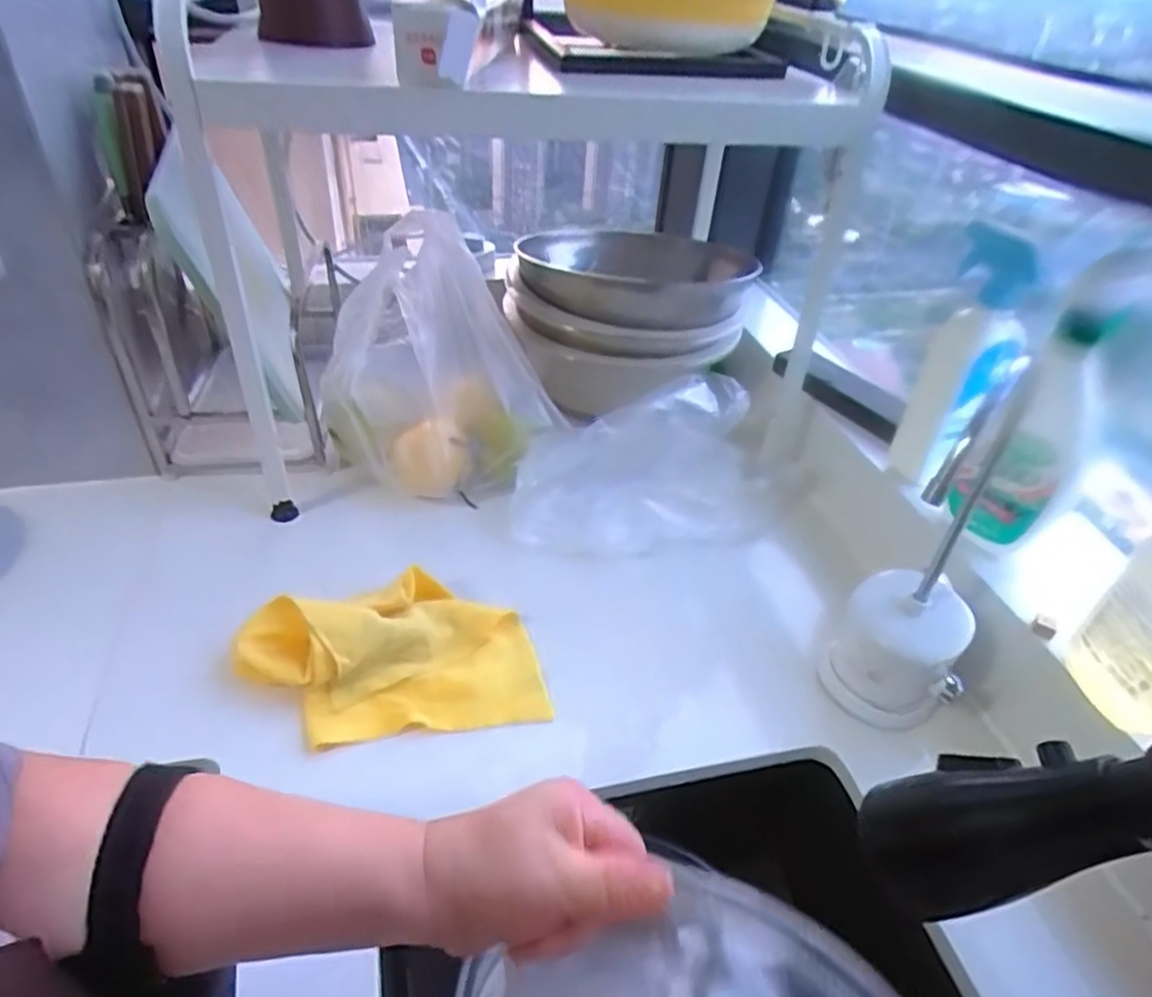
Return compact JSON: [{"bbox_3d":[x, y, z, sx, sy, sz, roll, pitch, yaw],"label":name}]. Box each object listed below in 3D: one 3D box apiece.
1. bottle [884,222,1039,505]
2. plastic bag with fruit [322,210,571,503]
[{"bbox_3d":[0.366,-0.122,0.688,0.072,0.232,0.122,20,41,18],"label":"bottle"},{"bbox_3d":[-0.148,-0.145,0.797,0.242,0.230,0.190,1,39,-4],"label":"plastic bag with fruit"}]

